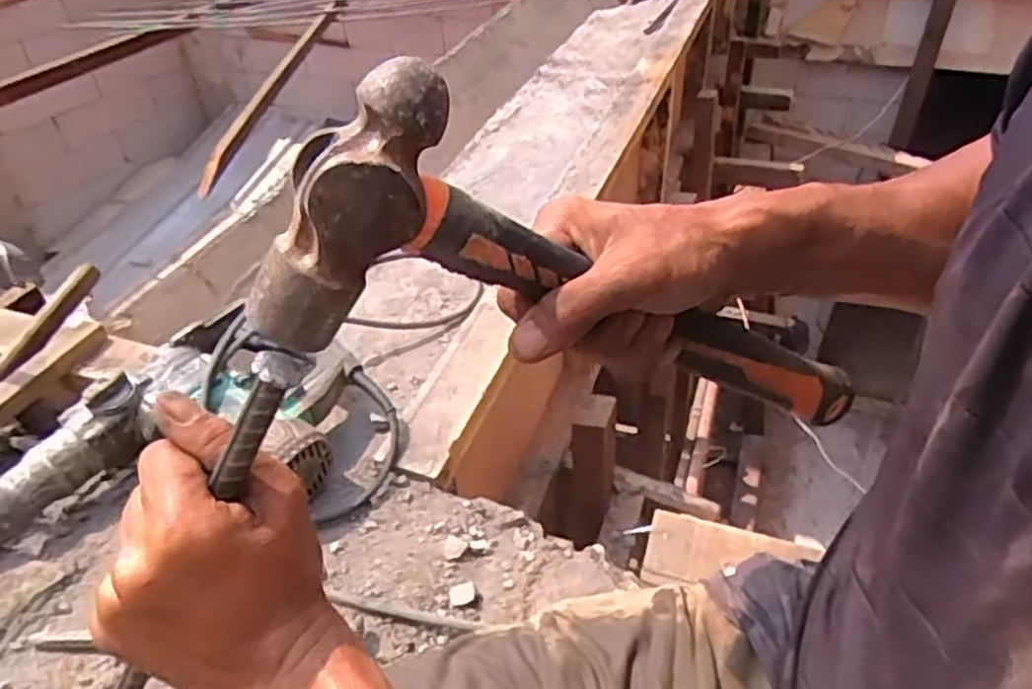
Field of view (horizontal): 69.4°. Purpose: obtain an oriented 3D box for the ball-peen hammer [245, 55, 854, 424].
[{"bbox_3d":[0.058,-0.015,0.376,0.353,0.116,0.032,17,26,-35],"label":"ball-peen hammer"}]

